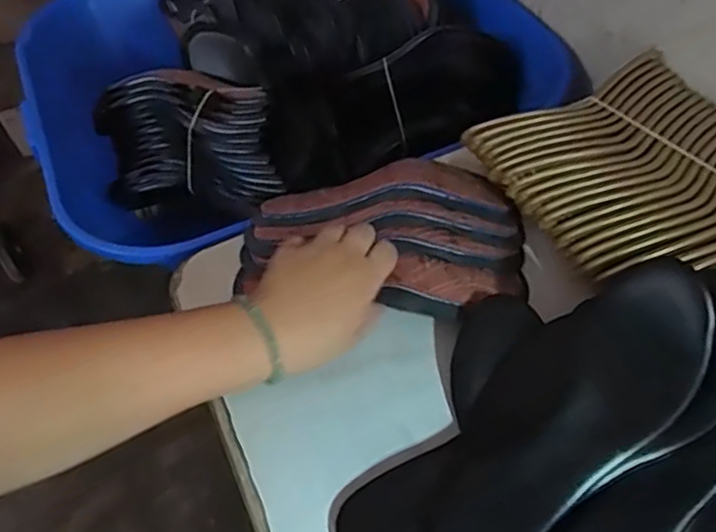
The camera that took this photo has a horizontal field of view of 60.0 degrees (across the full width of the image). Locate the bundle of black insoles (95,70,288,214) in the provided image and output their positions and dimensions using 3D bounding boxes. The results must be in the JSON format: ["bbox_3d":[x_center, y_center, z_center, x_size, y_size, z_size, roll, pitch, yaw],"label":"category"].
[{"bbox_3d":[-0.185,-0.141,0.680,0.240,0.106,0.118,14,56,13],"label":"bundle of black insoles"}]

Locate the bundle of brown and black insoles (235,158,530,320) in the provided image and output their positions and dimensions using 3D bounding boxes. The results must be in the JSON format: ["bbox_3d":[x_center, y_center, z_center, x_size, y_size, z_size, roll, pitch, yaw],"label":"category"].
[{"bbox_3d":[0.022,-0.030,0.547,0.243,0.050,0.165,10,55,10],"label":"bundle of brown and black insoles"}]

